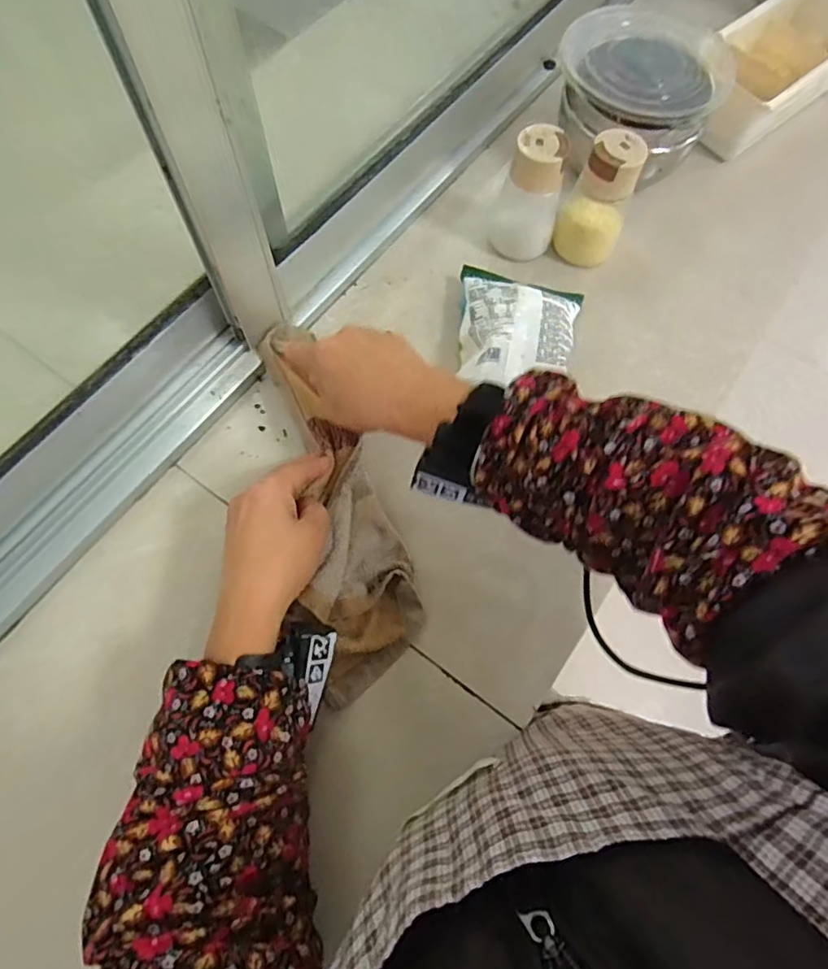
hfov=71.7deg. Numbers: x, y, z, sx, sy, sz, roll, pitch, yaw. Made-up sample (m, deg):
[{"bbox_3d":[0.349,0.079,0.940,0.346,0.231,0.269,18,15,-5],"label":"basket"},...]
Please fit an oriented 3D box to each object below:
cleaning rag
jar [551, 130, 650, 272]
[{"bbox_3d":[-0.064,0.000,0.457,0.079,0.040,0.313,-16,74,-6],"label":"cleaning rag"},{"bbox_3d":[0.170,-0.262,0.532,0.062,0.103,0.053,16,69,4],"label":"jar"}]

